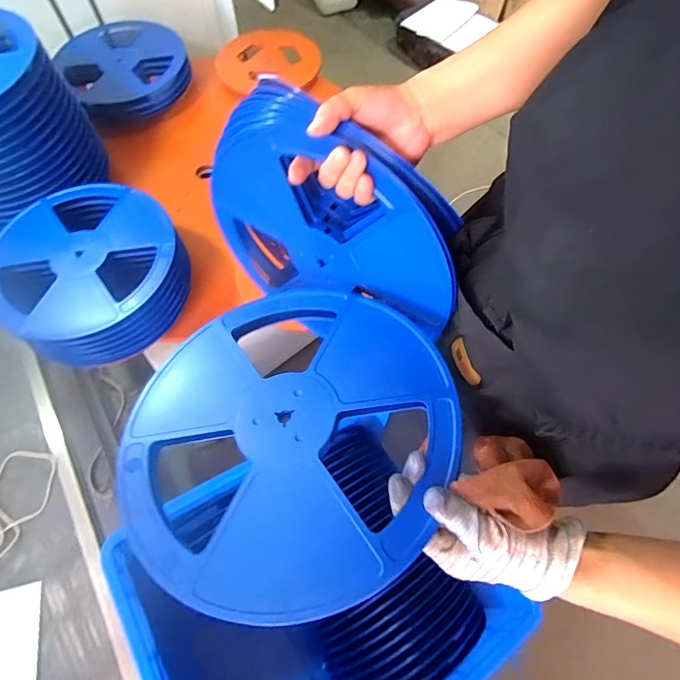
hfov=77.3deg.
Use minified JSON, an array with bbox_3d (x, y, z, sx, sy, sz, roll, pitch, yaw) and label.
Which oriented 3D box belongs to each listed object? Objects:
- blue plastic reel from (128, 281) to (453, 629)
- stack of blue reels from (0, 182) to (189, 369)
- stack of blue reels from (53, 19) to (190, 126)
[{"bbox_3d":[-0.050,0.079,0.409,0.311,0.016,0.312,-15,54,-2],"label":"blue plastic reel"},{"bbox_3d":[-0.452,-0.128,0.779,0.315,0.099,0.315,36,69,16],"label":"stack of blue reels"},{"bbox_3d":[-0.532,-0.684,1.069,0.287,0.059,0.312,-32,68,-14],"label":"stack of blue reels"}]

